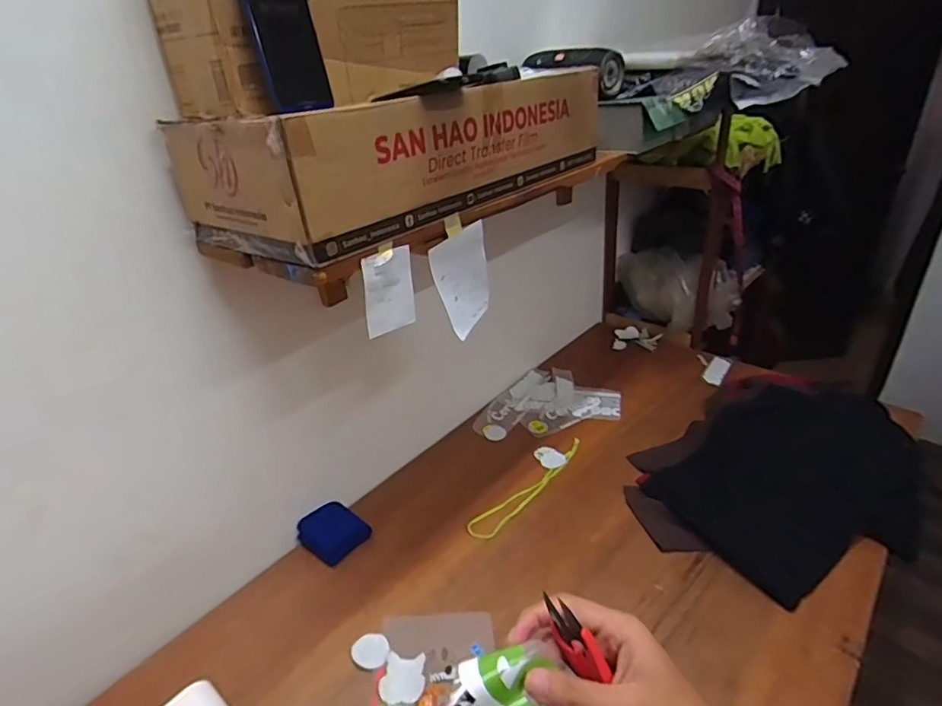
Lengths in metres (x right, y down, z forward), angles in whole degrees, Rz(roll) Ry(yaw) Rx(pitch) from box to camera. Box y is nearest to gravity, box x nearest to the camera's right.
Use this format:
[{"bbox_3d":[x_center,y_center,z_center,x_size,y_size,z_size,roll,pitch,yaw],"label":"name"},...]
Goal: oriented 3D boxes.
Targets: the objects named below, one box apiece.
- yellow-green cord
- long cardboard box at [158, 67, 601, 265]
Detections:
[{"bbox_3d":[0.138,0.292,1.194,0.373,0.009,0.051,-29,39,-35],"label":"yellow-green cord"},{"bbox_3d":[-0.069,-0.313,0.799,0.613,0.146,0.258,-29,38,-36],"label":"long cardboard box"}]

